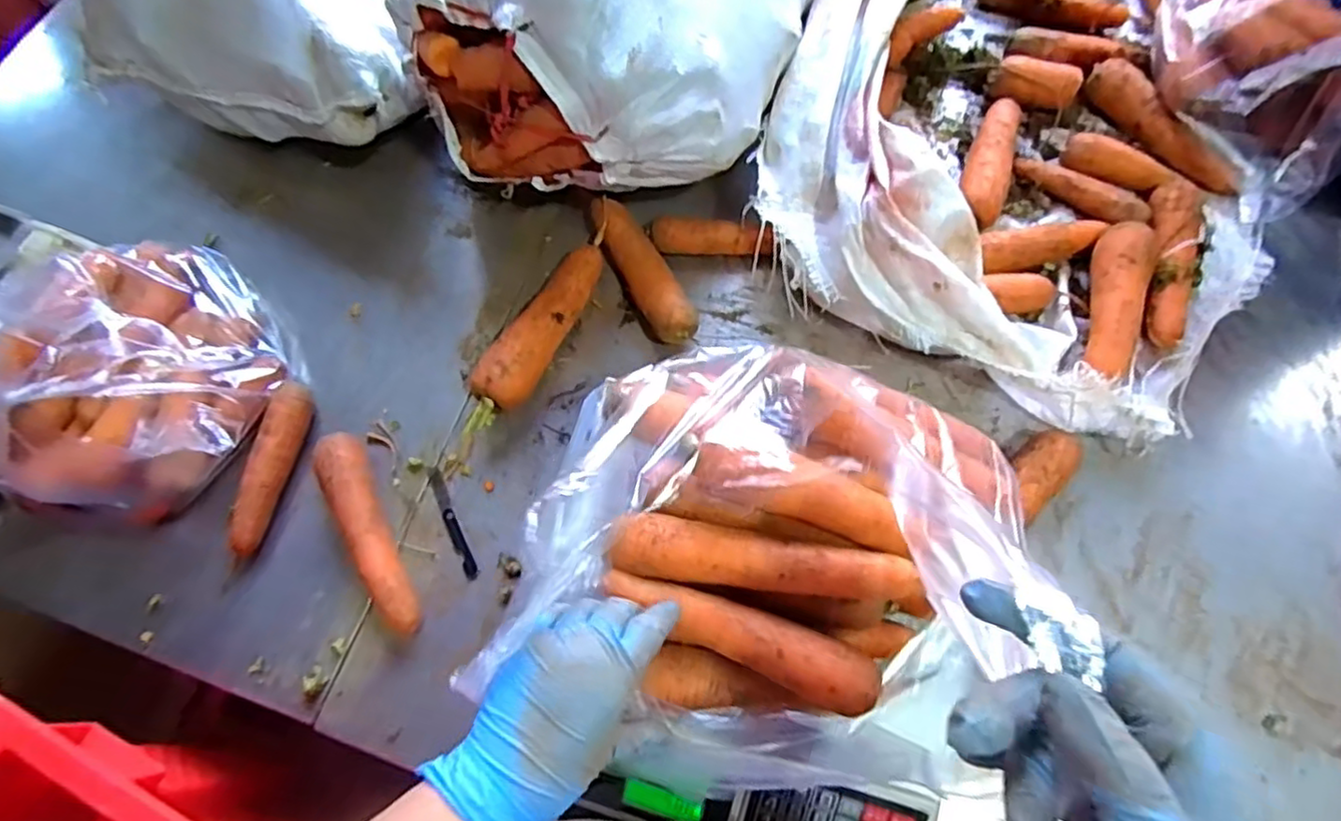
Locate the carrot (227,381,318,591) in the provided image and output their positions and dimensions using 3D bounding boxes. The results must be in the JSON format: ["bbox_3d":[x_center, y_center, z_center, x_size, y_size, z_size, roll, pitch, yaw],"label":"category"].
[{"bbox_3d":[-0.376,0.061,0.624,0.038,0.038,0.180,12,69,7],"label":"carrot"}]

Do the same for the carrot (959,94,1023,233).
[{"bbox_3d":[0.343,-0.267,0.714,0.051,0.049,0.178,17,70,9],"label":"carrot"}]

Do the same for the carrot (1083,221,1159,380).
[{"bbox_3d":[0.419,-0.105,0.622,0.037,0.037,0.171,17,70,9],"label":"carrot"}]

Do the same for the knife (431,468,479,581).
[{"bbox_3d":[-0.204,0.106,0.624,0.015,0.005,0.114,-26,70,-8],"label":"knife"}]

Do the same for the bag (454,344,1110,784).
[{"bbox_3d":[0.059,0.084,0.410,0.250,0.108,0.273,20,70,10],"label":"bag"}]

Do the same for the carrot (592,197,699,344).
[{"bbox_3d":[-0.029,-0.143,0.687,0.047,0.047,0.187,-26,70,-8],"label":"carrot"}]

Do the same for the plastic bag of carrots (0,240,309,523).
[{"bbox_3d":[-0.477,-0.045,0.573,0.208,0.232,0.269,20,70,10],"label":"plastic bag of carrots"}]

